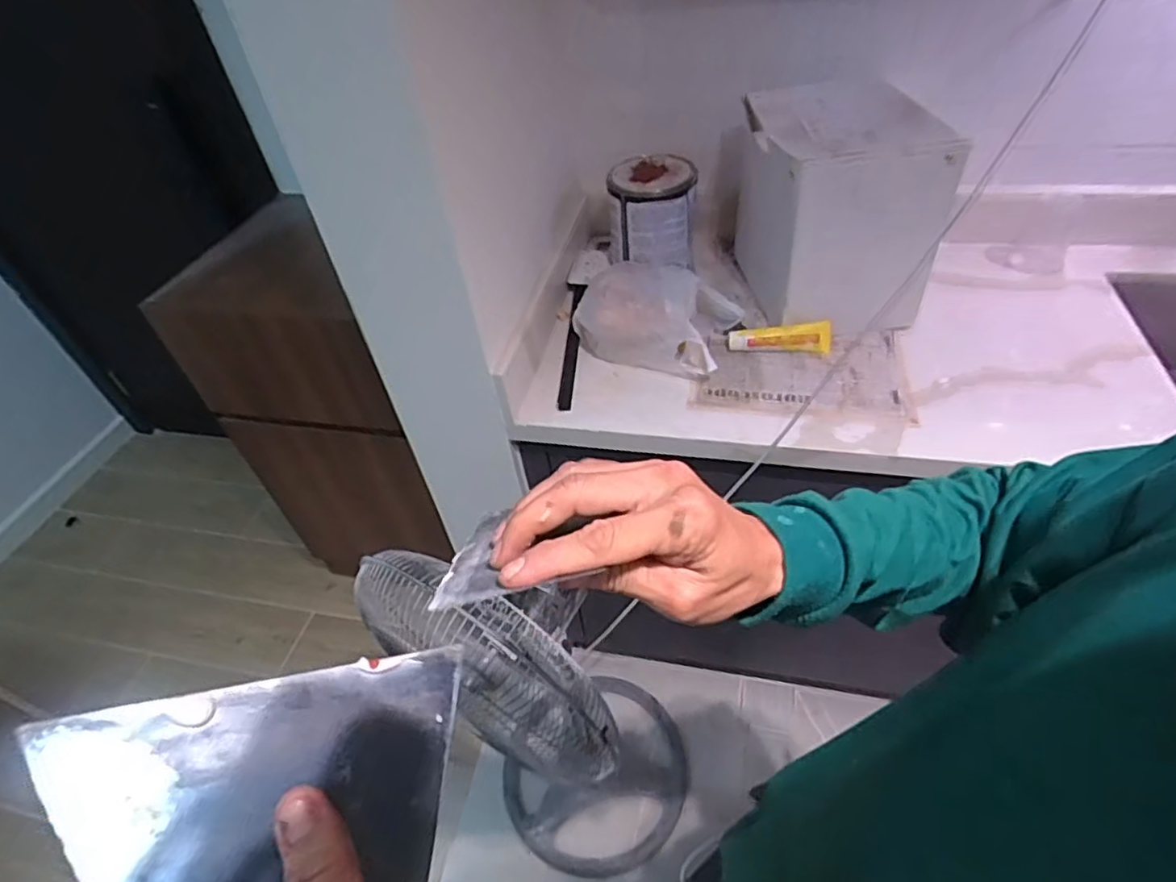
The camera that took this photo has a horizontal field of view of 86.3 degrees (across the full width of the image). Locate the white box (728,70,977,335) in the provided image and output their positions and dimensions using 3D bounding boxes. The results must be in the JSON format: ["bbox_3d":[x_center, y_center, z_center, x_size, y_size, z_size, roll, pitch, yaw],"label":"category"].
[{"bbox_3d":[0.405,-0.402,1.056,0.271,0.291,0.313,-3,45,5],"label":"white box"}]

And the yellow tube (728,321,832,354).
[{"bbox_3d":[0.319,-0.171,1.039,0.164,0.033,0.039,-1,45,7],"label":"yellow tube"}]

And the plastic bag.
[{"bbox_3d":[0.122,-0.211,1.079,0.256,0.099,0.189,15,49,21],"label":"plastic bag"}]

